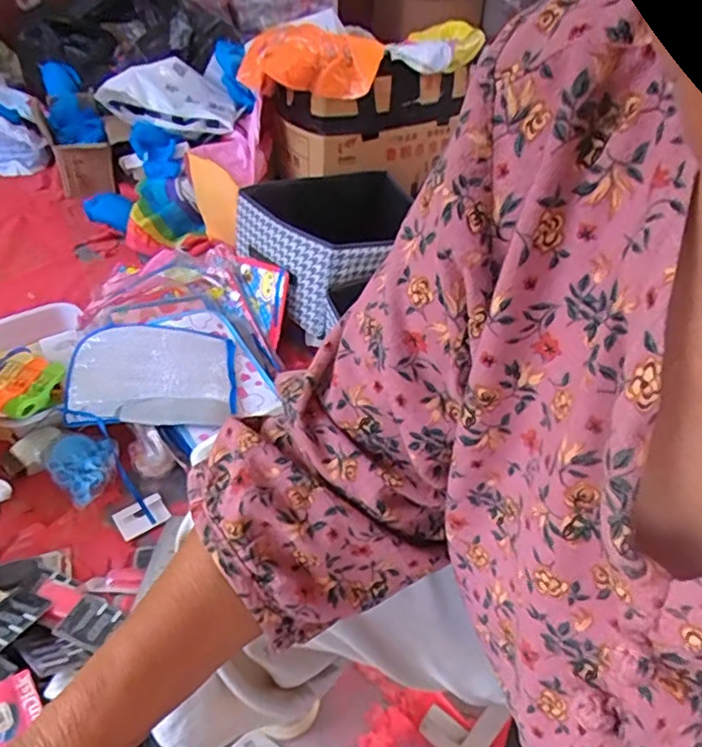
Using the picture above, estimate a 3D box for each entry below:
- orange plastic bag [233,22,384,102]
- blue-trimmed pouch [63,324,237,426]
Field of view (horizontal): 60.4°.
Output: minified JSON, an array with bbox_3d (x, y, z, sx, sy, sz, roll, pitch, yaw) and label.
[{"bbox_3d":[-0.095,-0.690,1.336,0.319,0.120,0.177,7,41,1],"label":"orange plastic bag"},{"bbox_3d":[-0.327,0.003,1.002,0.258,0.053,0.211,-4,42,-11],"label":"blue-trimmed pouch"}]

